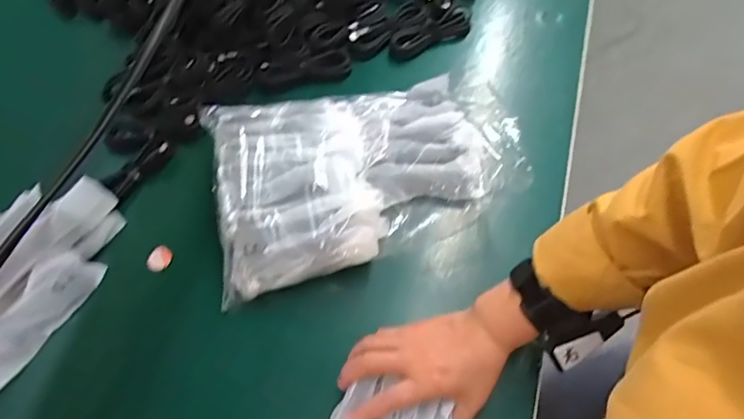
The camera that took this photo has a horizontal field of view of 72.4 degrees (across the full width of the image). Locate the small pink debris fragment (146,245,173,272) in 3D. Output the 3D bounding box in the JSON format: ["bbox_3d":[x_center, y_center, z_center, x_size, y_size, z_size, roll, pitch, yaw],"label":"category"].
[{"bbox_3d":[-0.232,0.054,0.555,0.028,0.008,0.025,-35,71,-13],"label":"small pink debris fragment"}]

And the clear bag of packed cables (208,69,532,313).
[{"bbox_3d":[0.002,-0.041,0.541,0.333,0.056,0.201,-10,68,-4],"label":"clear bag of packed cables"}]

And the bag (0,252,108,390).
[{"bbox_3d":[-0.341,0.109,0.509,0.053,0.020,0.149,43,69,-23],"label":"bag"}]

